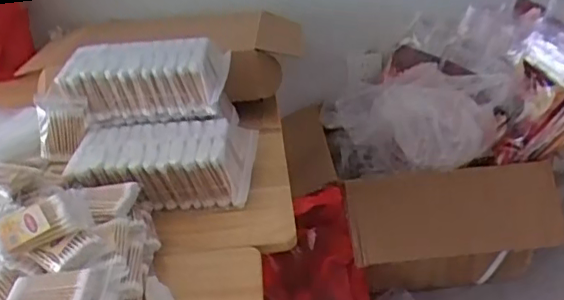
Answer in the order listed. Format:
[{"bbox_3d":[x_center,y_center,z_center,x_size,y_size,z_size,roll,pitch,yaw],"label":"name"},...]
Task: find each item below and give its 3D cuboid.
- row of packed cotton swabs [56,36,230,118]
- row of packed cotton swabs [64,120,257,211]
[{"bbox_3d":[-0.192,-0.106,0.821,0.217,0.078,0.133,-2,30,3],"label":"row of packed cotton swabs"},{"bbox_3d":[-0.151,0.015,0.758,0.226,0.077,0.137,-6,30,-1],"label":"row of packed cotton swabs"}]

